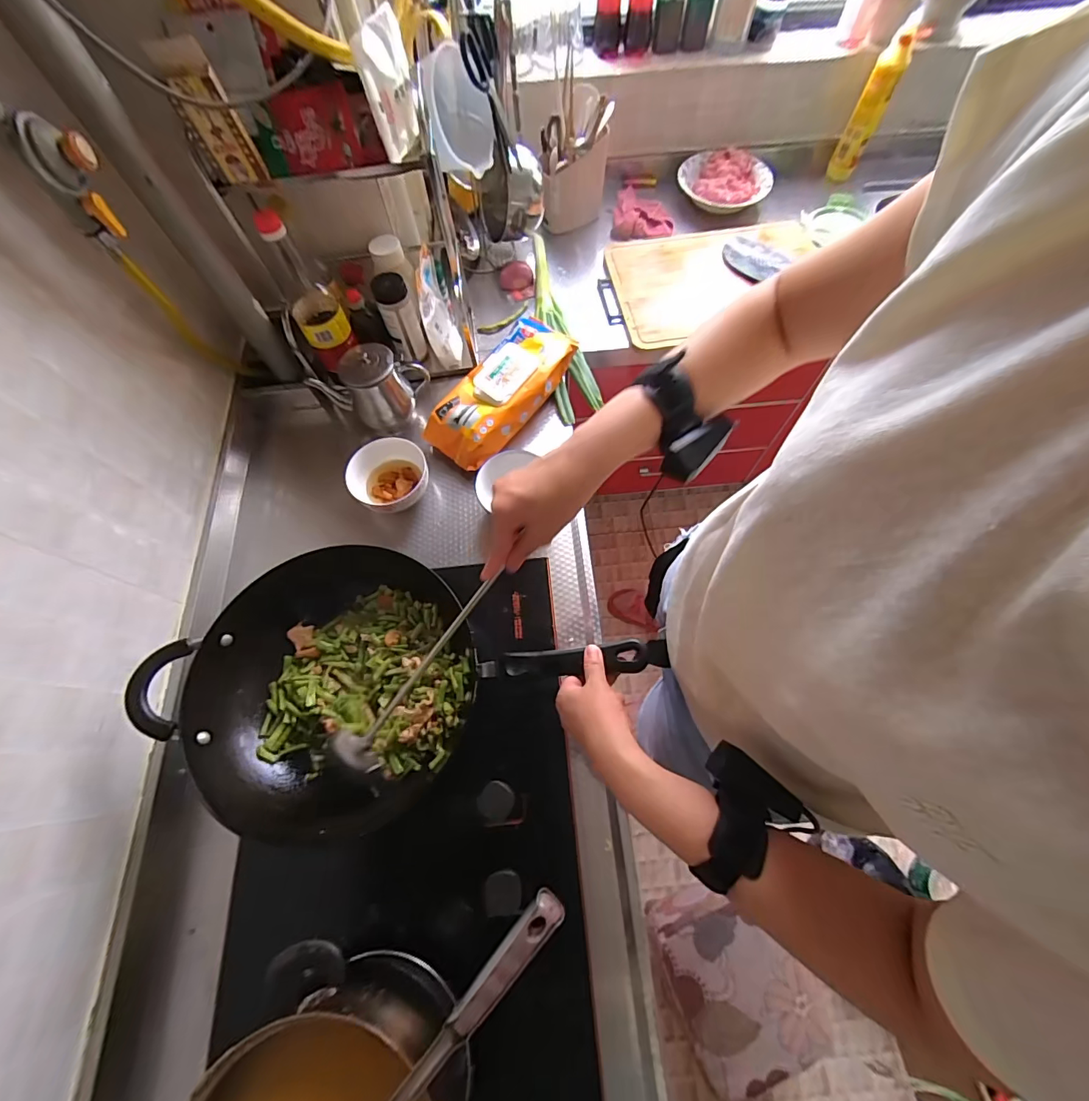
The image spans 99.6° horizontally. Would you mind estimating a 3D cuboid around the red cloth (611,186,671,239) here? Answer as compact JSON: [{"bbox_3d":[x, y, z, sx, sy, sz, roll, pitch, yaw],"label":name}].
[{"bbox_3d":[0.225,-0.767,1.044,0.132,0.029,0.149,2,67,3],"label":"red cloth"}]

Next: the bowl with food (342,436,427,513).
[{"bbox_3d":[-0.249,-0.117,0.760,0.124,0.069,0.124,-1,66,1],"label":"bowl with food"}]

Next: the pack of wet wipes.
[{"bbox_3d":[-0.072,-0.284,0.796,0.124,0.076,0.297,34,72,15],"label":"pack of wet wipes"}]

